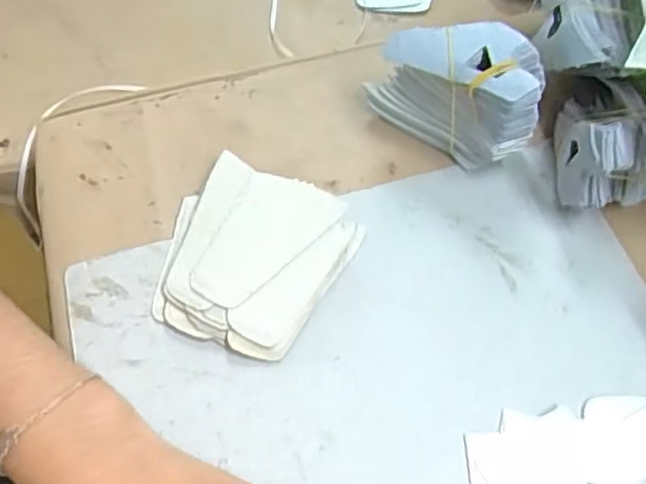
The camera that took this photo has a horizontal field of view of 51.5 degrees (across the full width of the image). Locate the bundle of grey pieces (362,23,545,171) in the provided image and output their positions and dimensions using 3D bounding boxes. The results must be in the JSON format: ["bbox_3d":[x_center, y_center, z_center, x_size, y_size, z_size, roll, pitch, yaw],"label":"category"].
[{"bbox_3d":[0.076,-0.088,0.388,0.098,0.075,0.045,24,63,14],"label":"bundle of grey pieces"}]

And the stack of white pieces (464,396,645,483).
[{"bbox_3d":[0.124,0.099,0.322,0.109,0.008,0.042,-6,60,-3],"label":"stack of white pieces"}]

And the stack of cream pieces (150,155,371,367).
[{"bbox_3d":[-0.041,0.007,0.365,0.093,0.021,0.100,25,63,15],"label":"stack of cream pieces"}]

